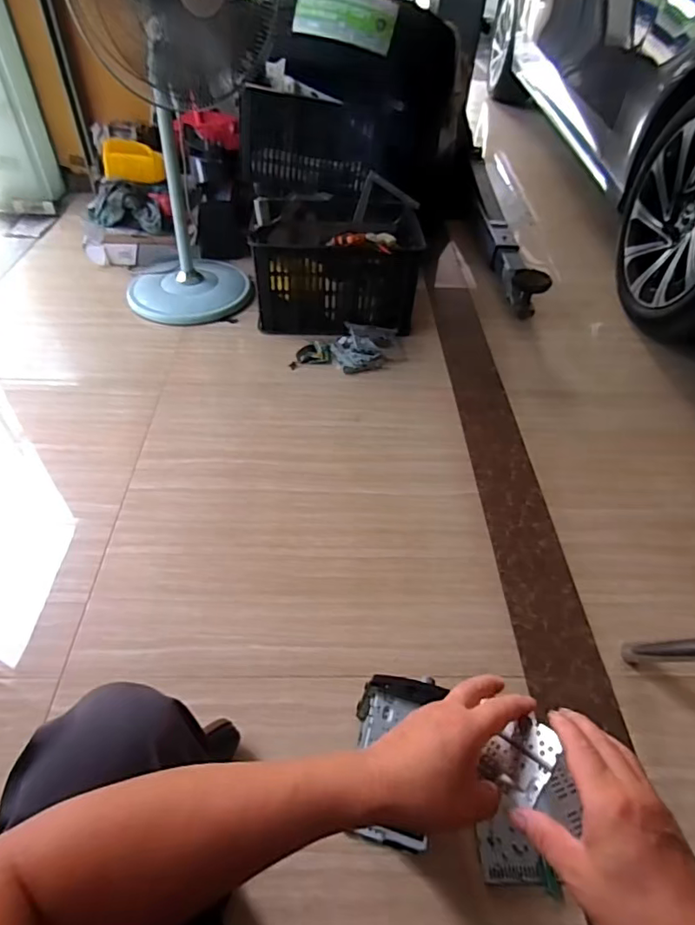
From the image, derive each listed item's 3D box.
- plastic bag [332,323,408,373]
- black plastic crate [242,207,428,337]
[{"bbox_3d":[0.062,-0.345,1.549,0.222,0.048,0.198,3,46,-3],"label":"plastic bag"},{"bbox_3d":[-0.030,-0.611,1.624,0.479,0.299,0.289,2,46,-3],"label":"black plastic crate"}]

